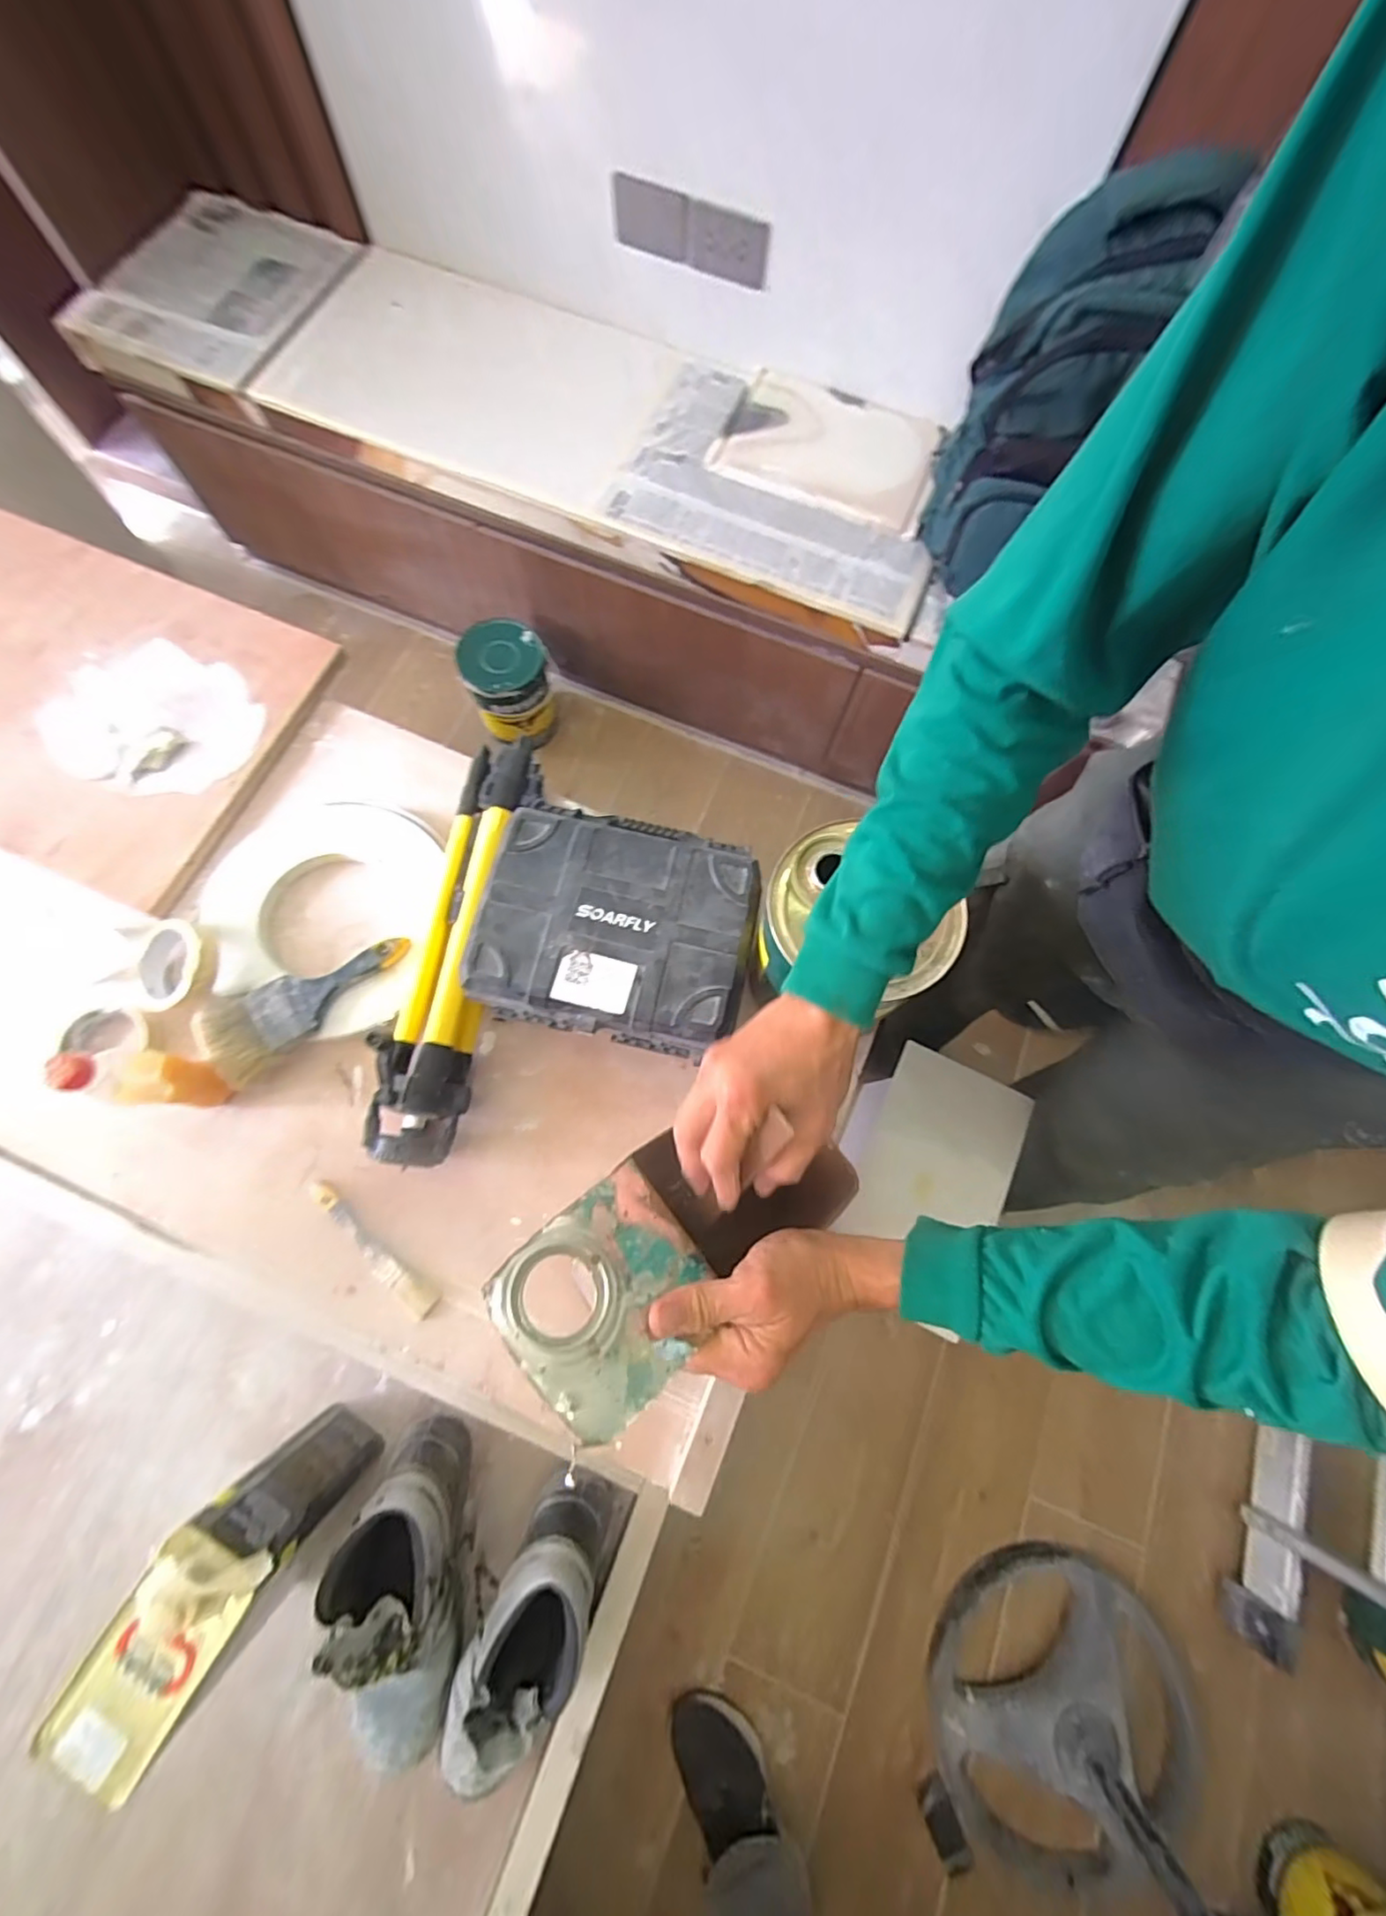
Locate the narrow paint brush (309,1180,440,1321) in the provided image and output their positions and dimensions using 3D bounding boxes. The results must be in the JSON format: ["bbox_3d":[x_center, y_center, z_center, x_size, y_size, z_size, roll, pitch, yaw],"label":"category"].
[{"bbox_3d":[-0.327,0.294,0.618,0.174,0.013,0.027,41,77,9],"label":"narrow paint brush"}]

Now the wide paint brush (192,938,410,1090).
[{"bbox_3d":[-0.416,0.037,0.657,0.218,0.021,0.088,-35,78,-11],"label":"wide paint brush"}]

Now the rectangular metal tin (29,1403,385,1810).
[{"bbox_3d":[-0.431,0.589,0.596,0.097,0.259,0.169,31,76,6],"label":"rectangular metal tin"}]

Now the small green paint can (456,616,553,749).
[{"bbox_3d":[-0.384,-0.572,1.304,0.165,0.211,0.154,1,74,-2],"label":"small green paint can"}]

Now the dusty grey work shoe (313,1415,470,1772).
[{"bbox_3d":[-0.304,0.673,0.642,0.105,0.154,0.287,1,74,-2],"label":"dusty grey work shoe"}]

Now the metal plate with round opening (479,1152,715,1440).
[{"bbox_3d":[-0.042,0.179,0.332,0.098,0.012,0.113,49,43,13],"label":"metal plate with round opening"}]

